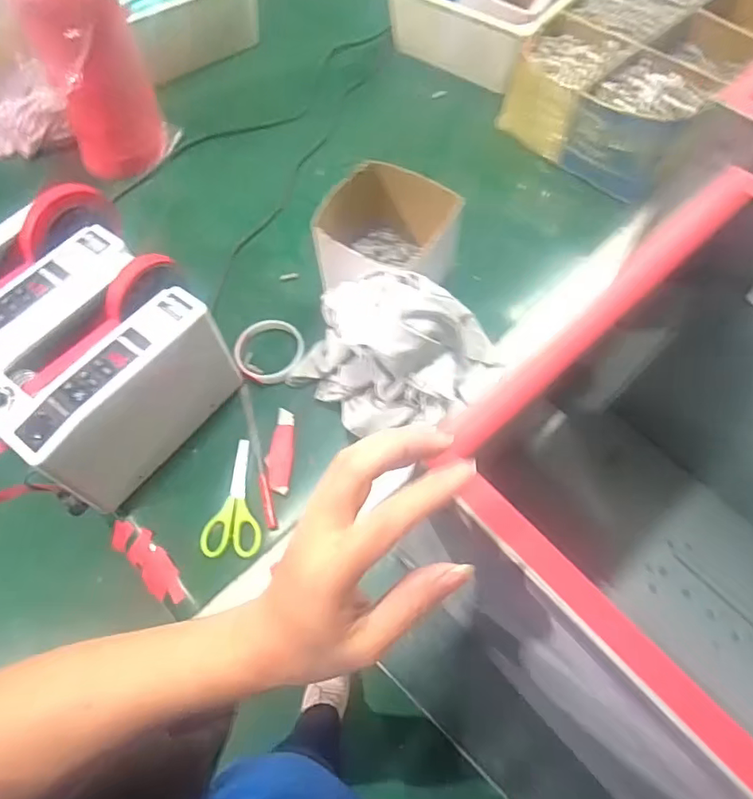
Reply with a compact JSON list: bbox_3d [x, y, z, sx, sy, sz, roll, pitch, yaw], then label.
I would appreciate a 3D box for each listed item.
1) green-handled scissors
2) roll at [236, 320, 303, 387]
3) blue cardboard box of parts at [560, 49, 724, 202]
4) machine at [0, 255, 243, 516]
[{"bbox_3d":[-0.154,0.106,0.578,0.057,0.011,0.128,-2,64,1],"label":"green-handled scissors"},{"bbox_3d":[-0.129,-0.060,0.645,0.077,0.020,0.084,-1,64,2],"label":"roll"},{"bbox_3d":[0.361,-0.381,0.744,0.140,0.110,0.126,36,71,17],"label":"blue cardboard box of parts"},{"bbox_3d":[-0.276,-0.021,0.561,0.141,0.146,0.234,33,70,16],"label":"machine"}]

